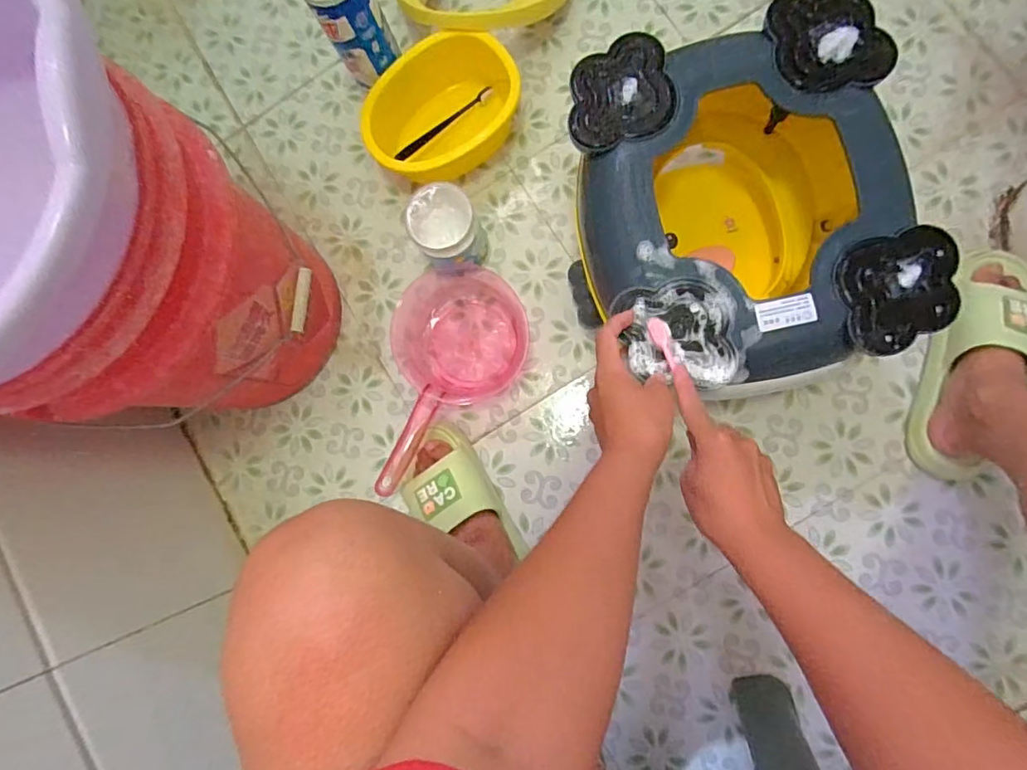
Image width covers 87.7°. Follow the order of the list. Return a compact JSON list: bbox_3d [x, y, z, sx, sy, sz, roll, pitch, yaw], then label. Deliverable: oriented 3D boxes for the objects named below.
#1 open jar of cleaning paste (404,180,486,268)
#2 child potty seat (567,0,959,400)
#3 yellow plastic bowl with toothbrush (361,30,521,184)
[{"bbox_3d":[-0.079,-0.188,0.679,0.079,0.116,0.077,-1,84,6],"label":"open jar of cleaning paste"},{"bbox_3d":[0.226,-0.170,0.581,0.293,0.192,0.334,-11,83,5],"label":"child potty seat"},{"bbox_3d":[-0.096,-0.364,0.718,0.211,0.096,0.140,-38,81,1],"label":"yellow plastic bowl with toothbrush"}]

